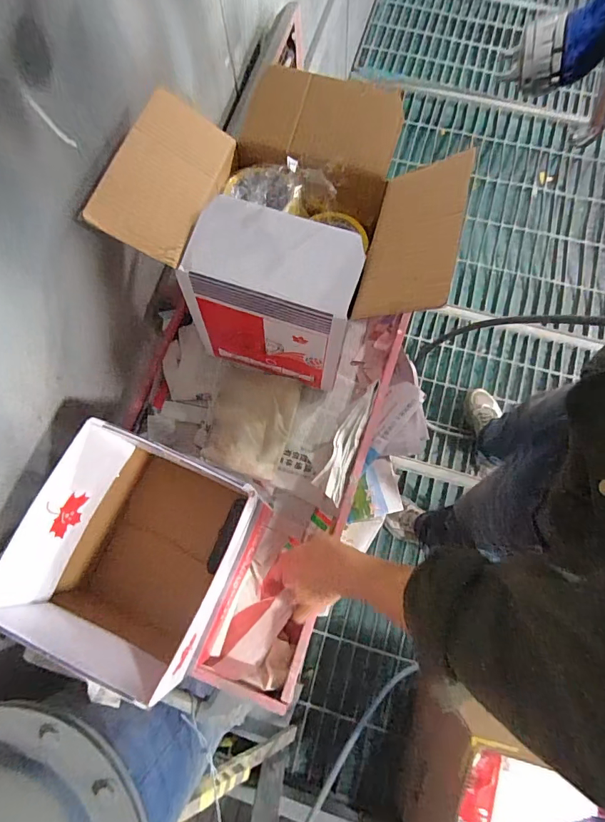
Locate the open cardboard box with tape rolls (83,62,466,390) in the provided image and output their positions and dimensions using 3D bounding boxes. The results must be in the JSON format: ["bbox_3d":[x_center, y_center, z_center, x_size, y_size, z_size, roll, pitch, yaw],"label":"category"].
[{"bbox_3d":[-0.011,-0.250,0.571,0.377,0.212,0.350,14,76,5],"label":"open cardboard box with tape rolls"}]

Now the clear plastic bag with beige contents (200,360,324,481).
[{"bbox_3d":[-0.059,0.020,0.643,0.167,0.032,0.151,12,75,5],"label":"clear plastic bag with beige contents"}]

